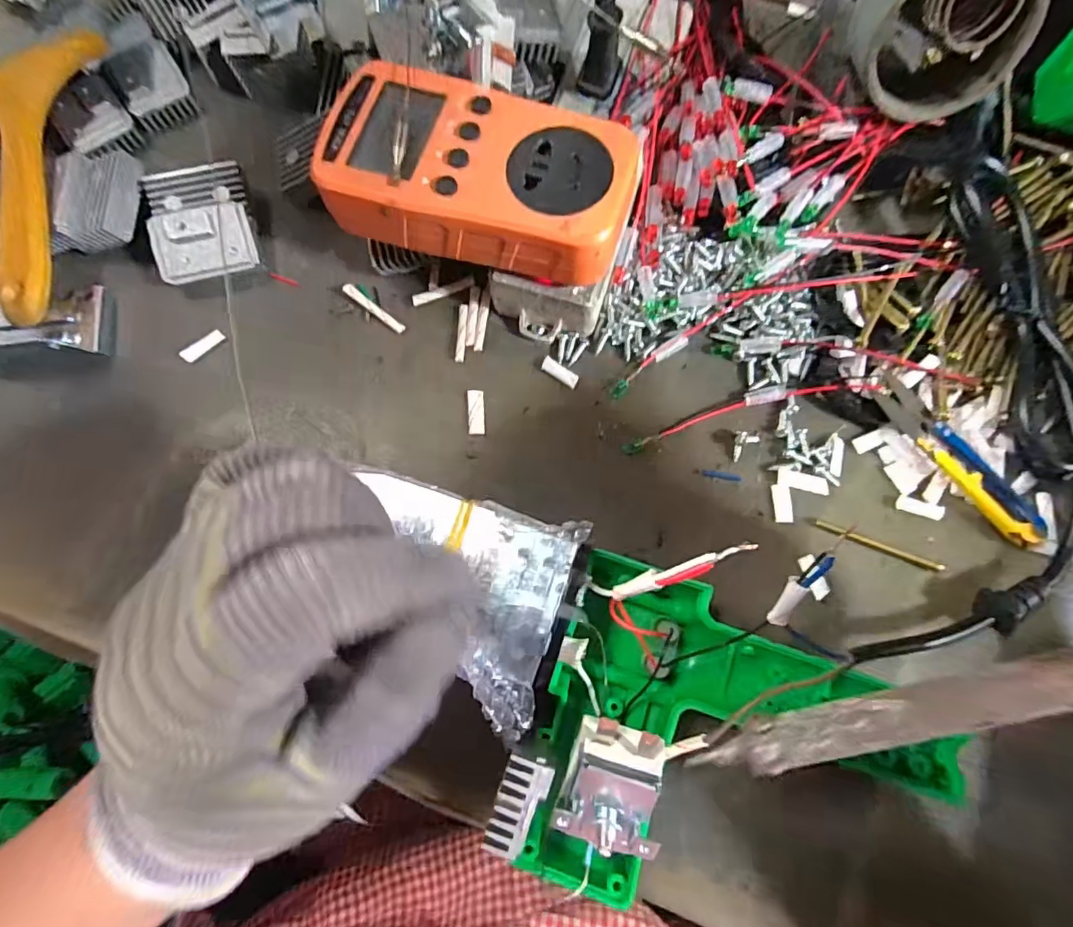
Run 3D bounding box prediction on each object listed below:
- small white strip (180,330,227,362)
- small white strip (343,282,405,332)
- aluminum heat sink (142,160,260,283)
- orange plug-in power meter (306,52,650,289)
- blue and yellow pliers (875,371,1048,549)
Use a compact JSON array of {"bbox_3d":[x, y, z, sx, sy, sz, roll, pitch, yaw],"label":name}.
[{"bbox_3d":[-0.164,-0.058,0.258,0.021,0.005,0.006,-44,81,-9],"label":"small white strip"},{"bbox_3d":[-0.083,-0.079,0.266,0.037,0.005,0.006,38,80,7],"label":"small white strip"},{"bbox_3d":[-0.167,-0.121,0.263,0.046,0.017,0.060,-12,78,-3],"label":"aluminum heat sink"},{"bbox_3d":[-0.024,-0.121,0.220,0.128,0.024,0.067,15,78,3],"label":"orange plug-in power meter"},{"bbox_3d":[0.198,-0.002,0.245,0.025,0.011,0.094,-39,81,-8],"label":"blue and yellow pliers"}]

